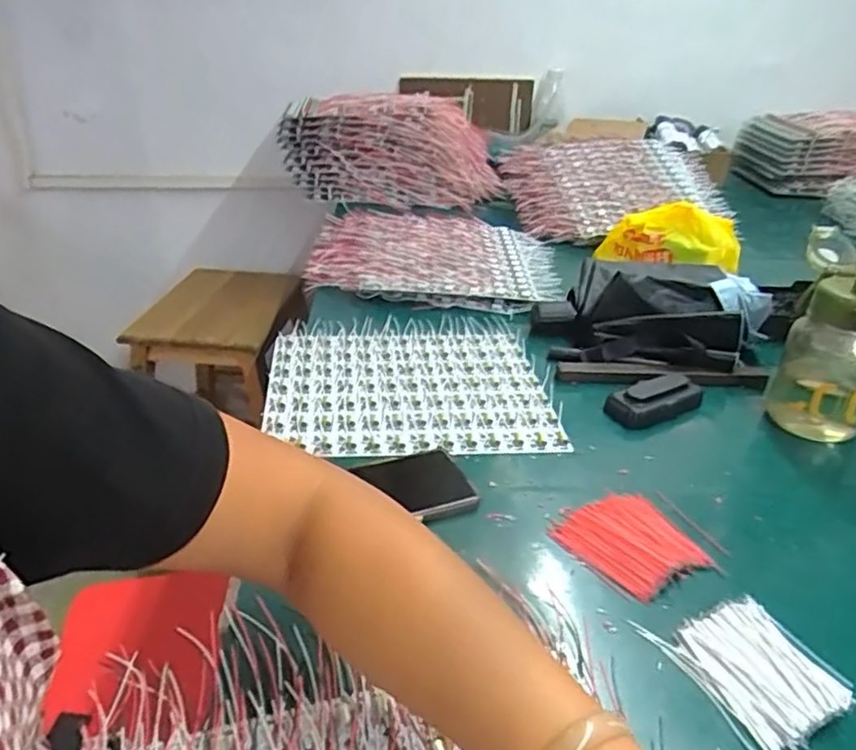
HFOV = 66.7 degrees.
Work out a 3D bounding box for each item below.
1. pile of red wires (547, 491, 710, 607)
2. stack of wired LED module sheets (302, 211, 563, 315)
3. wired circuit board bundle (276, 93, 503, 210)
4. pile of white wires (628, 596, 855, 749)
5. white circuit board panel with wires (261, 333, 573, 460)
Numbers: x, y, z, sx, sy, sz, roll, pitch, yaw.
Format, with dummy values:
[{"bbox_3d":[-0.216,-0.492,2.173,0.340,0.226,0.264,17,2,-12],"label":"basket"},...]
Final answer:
[{"bbox_3d":[0.158,0.129,0.513,0.090,0.010,0.094,-16,37,-31],"label":"pile of red wires"},{"bbox_3d":[0.009,-0.183,1.012,0.380,0.047,0.306,9,31,7],"label":"stack of wired LED module sheets"},{"bbox_3d":[-0.071,-0.446,1.278,0.424,0.172,0.123,3,34,1],"label":"wired circuit board bundle"},{"bbox_3d":[0.209,0.184,0.418,0.087,0.010,0.097,-12,35,-25],"label":"pile of white wires"},{"bbox_3d":[-0.022,0.011,0.696,0.290,0.010,0.236,0,31,-8],"label":"white circuit board panel with wires"}]

